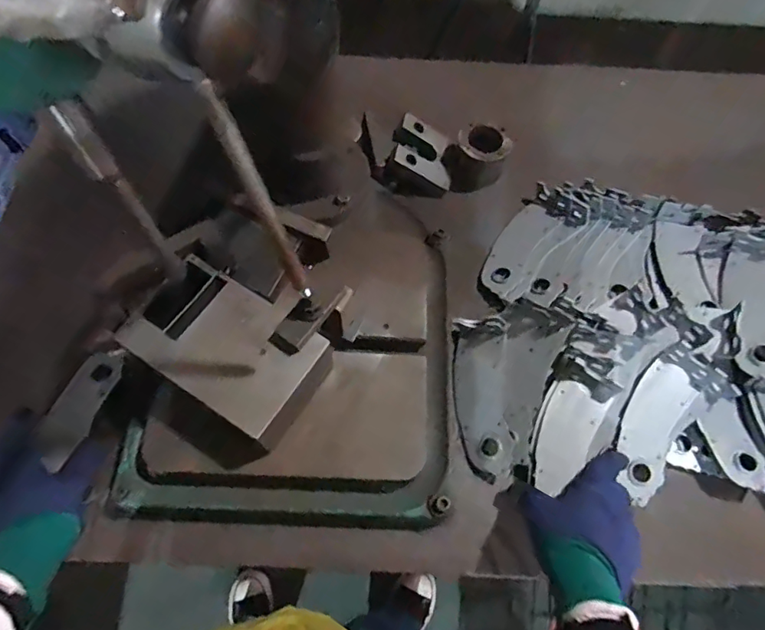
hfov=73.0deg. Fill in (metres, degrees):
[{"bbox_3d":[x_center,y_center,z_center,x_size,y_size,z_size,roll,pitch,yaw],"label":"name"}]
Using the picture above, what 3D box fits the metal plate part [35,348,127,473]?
[{"bbox_3d":[-0.352,0.100,0.602,0.051,0.010,0.138,25,66,4],"label":"metal plate part"}]

